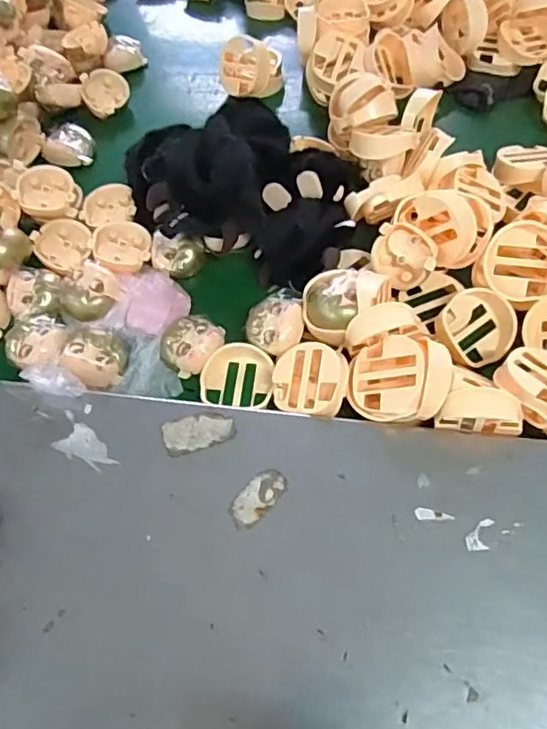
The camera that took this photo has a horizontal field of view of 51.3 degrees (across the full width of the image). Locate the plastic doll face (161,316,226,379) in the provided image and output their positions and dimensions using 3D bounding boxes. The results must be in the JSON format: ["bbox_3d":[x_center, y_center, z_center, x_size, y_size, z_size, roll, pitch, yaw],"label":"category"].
[{"bbox_3d":[-0.063,-0.017,0.443,0.041,0.020,0.048,31,67,19],"label":"plastic doll face"}]

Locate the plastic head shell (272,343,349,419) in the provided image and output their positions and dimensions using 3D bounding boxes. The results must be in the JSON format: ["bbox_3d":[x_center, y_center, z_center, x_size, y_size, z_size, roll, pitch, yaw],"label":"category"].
[{"bbox_3d":[0.029,0.012,0.414,0.055,0.023,0.052,1,73,31],"label":"plastic head shell"}]

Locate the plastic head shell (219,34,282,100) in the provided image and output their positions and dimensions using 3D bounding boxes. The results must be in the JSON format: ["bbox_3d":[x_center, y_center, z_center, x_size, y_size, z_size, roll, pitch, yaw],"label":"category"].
[{"bbox_3d":[-0.023,-0.310,0.591,0.062,0.041,0.067,-1,61,2],"label":"plastic head shell"}]

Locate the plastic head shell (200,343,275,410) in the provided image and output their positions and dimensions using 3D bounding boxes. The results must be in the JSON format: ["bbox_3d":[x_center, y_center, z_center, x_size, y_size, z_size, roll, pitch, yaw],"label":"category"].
[{"bbox_3d":[-0.028,0.010,0.429,0.055,0.019,0.057,-1,61,2],"label":"plastic head shell"}]

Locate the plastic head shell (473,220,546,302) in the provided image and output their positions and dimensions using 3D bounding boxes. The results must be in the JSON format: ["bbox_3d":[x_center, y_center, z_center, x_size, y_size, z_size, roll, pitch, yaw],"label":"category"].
[{"bbox_3d":[0.183,-0.076,0.416,0.062,0.024,0.056,12,105,14],"label":"plastic head shell"}]

